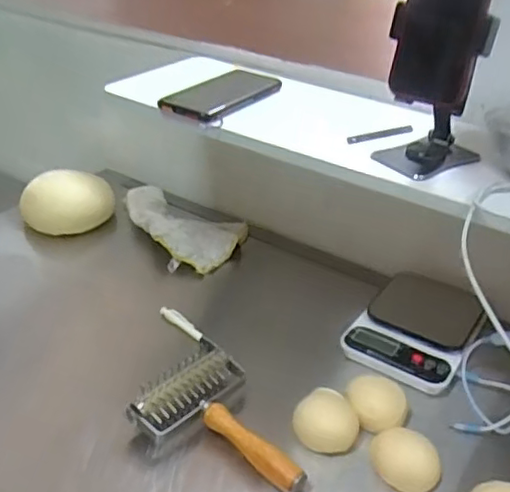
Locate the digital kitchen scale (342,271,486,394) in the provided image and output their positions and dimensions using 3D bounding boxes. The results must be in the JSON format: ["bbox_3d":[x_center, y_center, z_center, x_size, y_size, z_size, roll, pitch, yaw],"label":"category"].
[{"bbox_3d":[0.194,0.102,0.762,0.126,0.033,0.161,24,36,28],"label":"digital kitchen scale"}]

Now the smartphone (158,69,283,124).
[{"bbox_3d":[-0.038,-0.190,0.781,0.084,0.012,0.176,21,35,25],"label":"smartphone"}]

